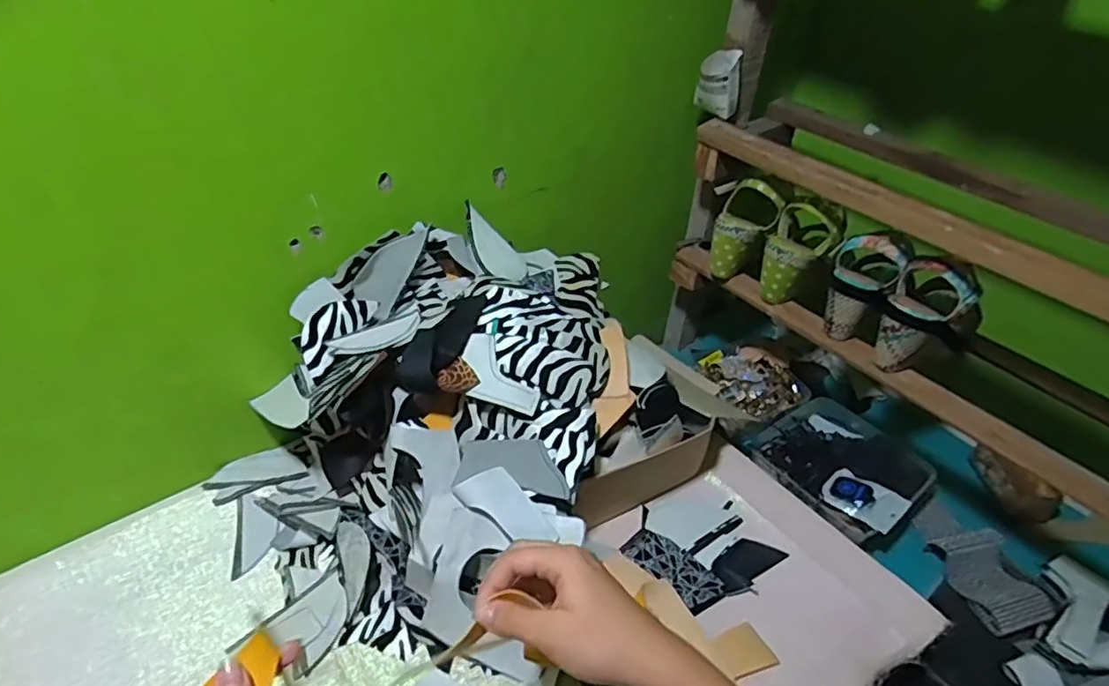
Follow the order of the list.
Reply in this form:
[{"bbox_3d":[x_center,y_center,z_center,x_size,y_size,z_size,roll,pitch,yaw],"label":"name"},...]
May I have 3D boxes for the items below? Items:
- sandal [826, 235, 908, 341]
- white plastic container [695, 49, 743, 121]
[{"bbox_3d":[0.380,-0.071,0.769,0.077,0.129,0.075,25,44,23],"label":"sandal"},{"bbox_3d":[0.226,-0.353,0.836,0.058,0.080,0.031,11,40,7],"label":"white plastic container"}]

